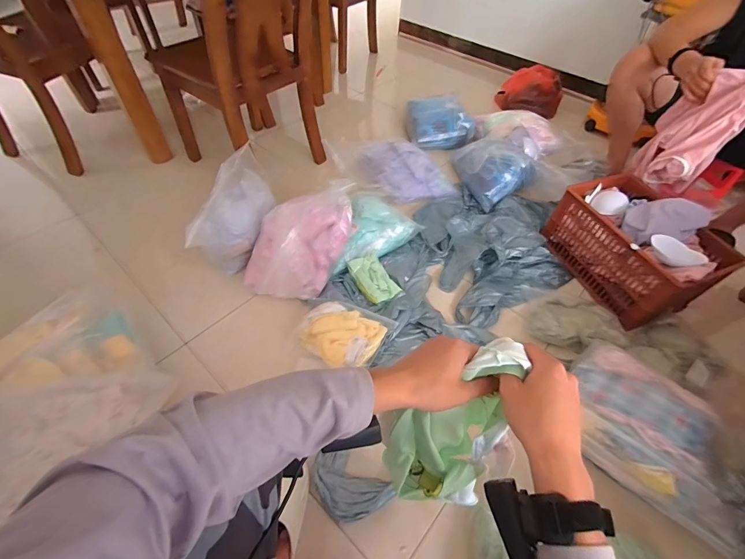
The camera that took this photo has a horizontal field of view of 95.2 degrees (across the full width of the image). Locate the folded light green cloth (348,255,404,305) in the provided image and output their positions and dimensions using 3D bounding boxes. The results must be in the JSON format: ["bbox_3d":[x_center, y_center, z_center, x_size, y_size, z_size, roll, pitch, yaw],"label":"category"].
[{"bbox_3d":[0.005,-0.006,1.142,0.110,0.028,0.176,-27,58,-23],"label":"folded light green cloth"}]

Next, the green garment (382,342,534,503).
[{"bbox_3d":[0.110,0.188,0.443,0.133,0.271,0.080,27,28,16],"label":"green garment"}]

